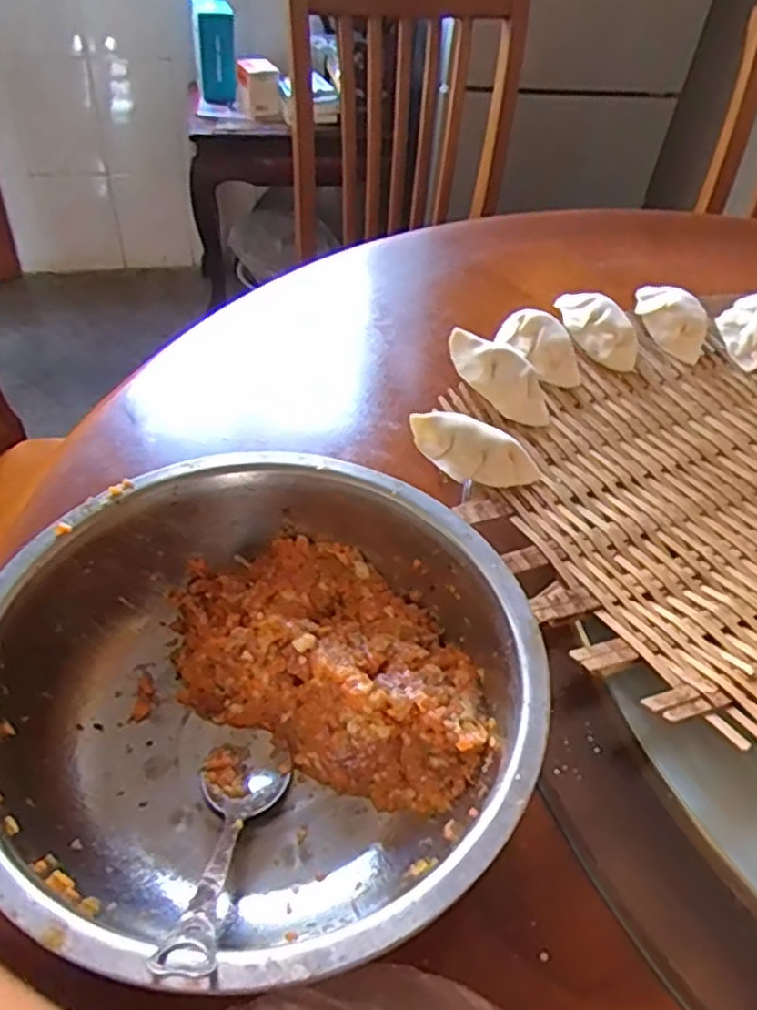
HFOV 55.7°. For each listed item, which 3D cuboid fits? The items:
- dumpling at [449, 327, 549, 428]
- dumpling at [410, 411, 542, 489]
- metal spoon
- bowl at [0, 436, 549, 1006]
[{"bbox_3d":[0.077,-0.082,0.451,0.079,0.021,0.033,45,53,6],"label":"dumpling"},{"bbox_3d":[0.055,-0.030,0.407,0.076,0.021,0.031,22,46,-2],"label":"dumpling"},{"bbox_3d":[-0.061,0.131,0.278,0.036,0.016,0.140,6,6,-1],"label":"metal spoon"},{"bbox_3d":[-0.051,0.087,0.322,0.222,0.085,0.227,3,45,-3],"label":"bowl"}]

